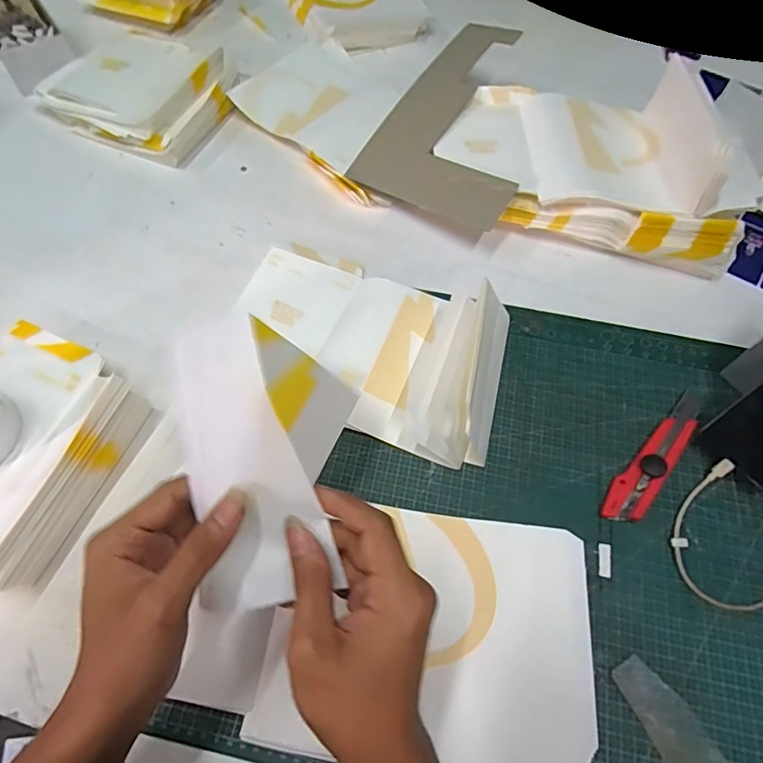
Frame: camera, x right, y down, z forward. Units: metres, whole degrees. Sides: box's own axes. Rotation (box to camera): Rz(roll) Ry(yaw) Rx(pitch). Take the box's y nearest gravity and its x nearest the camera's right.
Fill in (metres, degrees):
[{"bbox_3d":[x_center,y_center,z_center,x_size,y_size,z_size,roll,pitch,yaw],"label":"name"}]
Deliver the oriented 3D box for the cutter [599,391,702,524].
[{"bbox_3d":[0.259,0.068,0.464,0.034,0.014,0.166,40,66,19],"label":"cutter"}]

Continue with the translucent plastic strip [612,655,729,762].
[{"bbox_3d":[0.221,0.263,0.361,0.040,0.004,0.120,-23,64,-14],"label":"translucent plastic strip"}]

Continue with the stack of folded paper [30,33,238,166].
[{"bbox_3d":[-0.327,-0.397,0.681,0.236,0.048,0.191,23,62,11],"label":"stack of folded paper"}]

